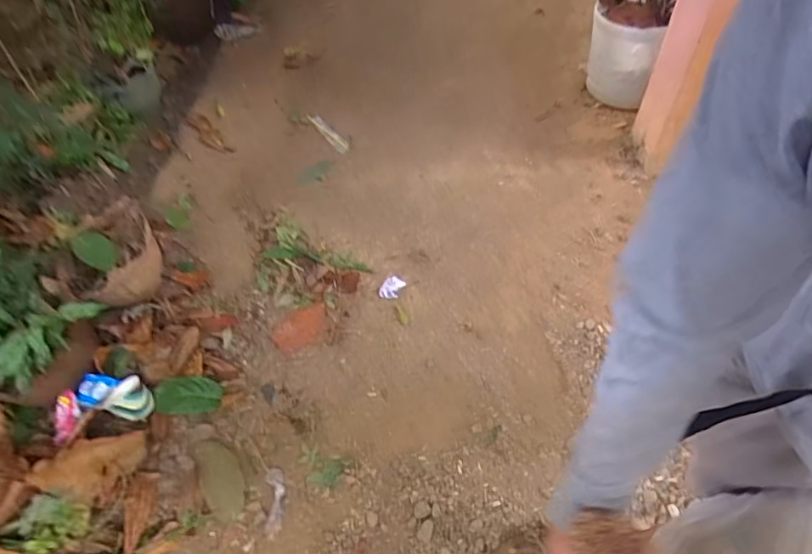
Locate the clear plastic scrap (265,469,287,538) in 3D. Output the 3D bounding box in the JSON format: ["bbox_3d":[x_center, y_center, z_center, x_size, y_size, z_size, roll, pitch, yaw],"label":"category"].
[{"bbox_3d":[-0.310,0.531,1.170,0.045,0.008,0.148,-10,56,1],"label":"clear plastic scrap"}]

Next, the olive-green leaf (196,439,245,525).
[{"bbox_3d":[-0.455,0.489,1.206,0.095,0.008,0.200,-29,58,-12],"label":"olive-green leaf"}]

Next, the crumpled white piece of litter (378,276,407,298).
[{"bbox_3d":[-0.044,0.032,1.470,0.070,0.013,0.074,-9,64,20],"label":"crumpled white piece of litter"}]

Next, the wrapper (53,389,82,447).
[{"bbox_3d":[-0.861,0.357,1.254,0.055,0.025,0.131,-1,79,3],"label":"wrapper"}]

